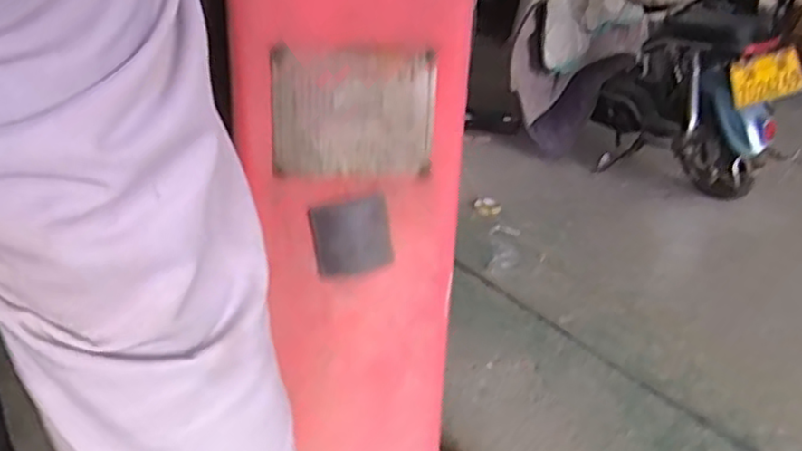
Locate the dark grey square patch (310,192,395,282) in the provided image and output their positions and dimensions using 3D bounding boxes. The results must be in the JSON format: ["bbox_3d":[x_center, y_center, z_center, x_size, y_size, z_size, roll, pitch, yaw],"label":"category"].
[{"bbox_3d":[-0.038,0.010,0.541,0.059,0.063,0.009,-6,21,2],"label":"dark grey square patch"}]

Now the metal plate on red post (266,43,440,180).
[{"bbox_3d":[-0.035,-0.081,0.510,0.118,0.091,0.007,-2,22,-9],"label":"metal plate on red post"}]

